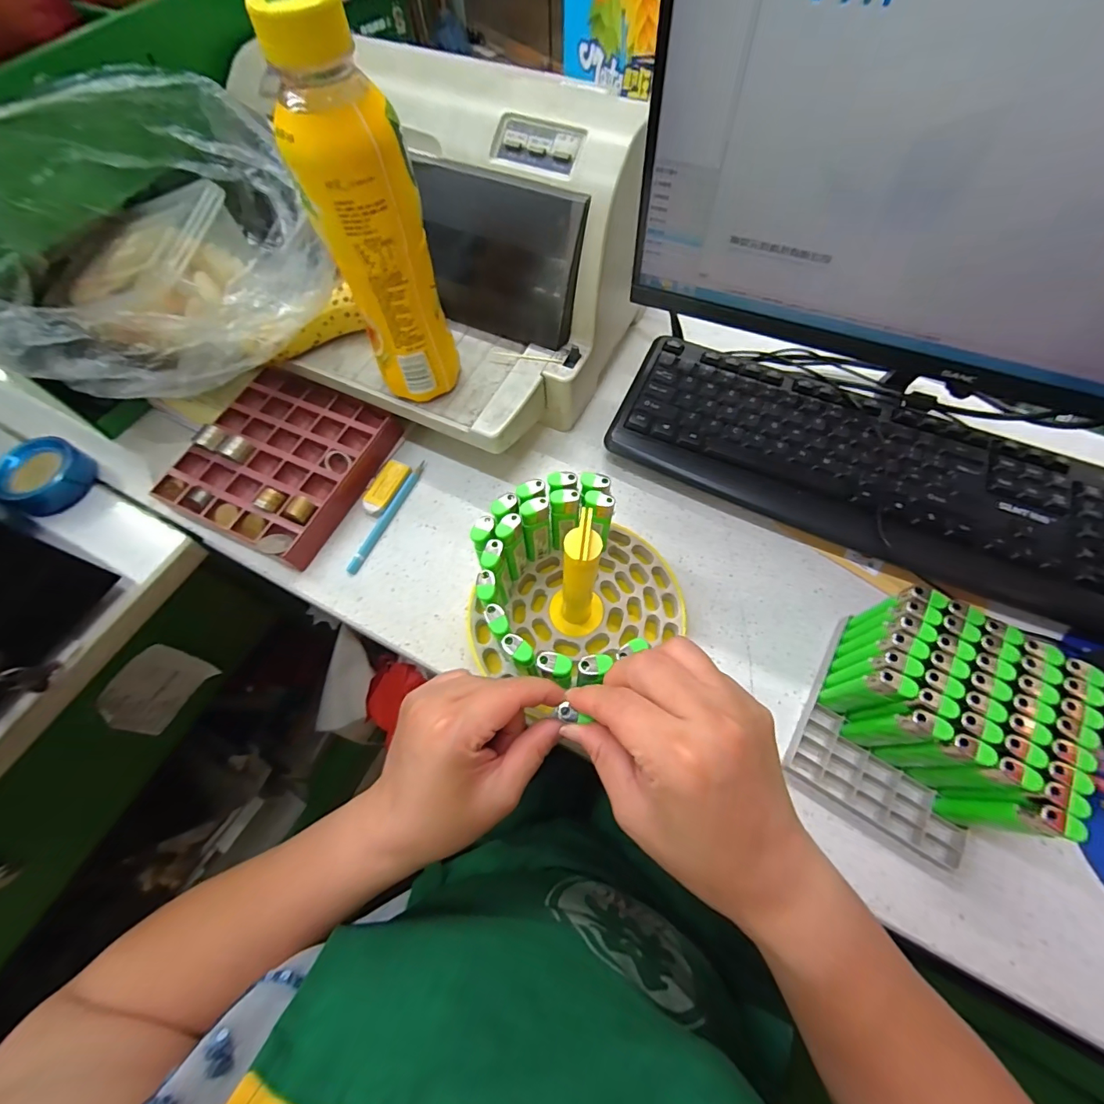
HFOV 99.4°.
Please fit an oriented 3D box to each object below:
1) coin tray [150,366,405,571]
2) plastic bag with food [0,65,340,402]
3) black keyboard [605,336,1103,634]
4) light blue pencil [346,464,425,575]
[{"bbox_3d":[-0.230,-0.080,0.402,0.140,0.032,0.151,22,67,11],"label":"coin tray"},{"bbox_3d":[-0.314,-0.240,0.330,0.219,0.165,0.182,-26,67,-11],"label":"plastic bag with food"},{"bbox_3d":[0.278,-0.067,0.392,0.447,0.033,0.151,22,67,11],"label":"black keyboard"},{"bbox_3d":[-0.138,-0.032,0.395,0.009,0.005,0.115,22,67,11],"label":"light blue pencil"}]

